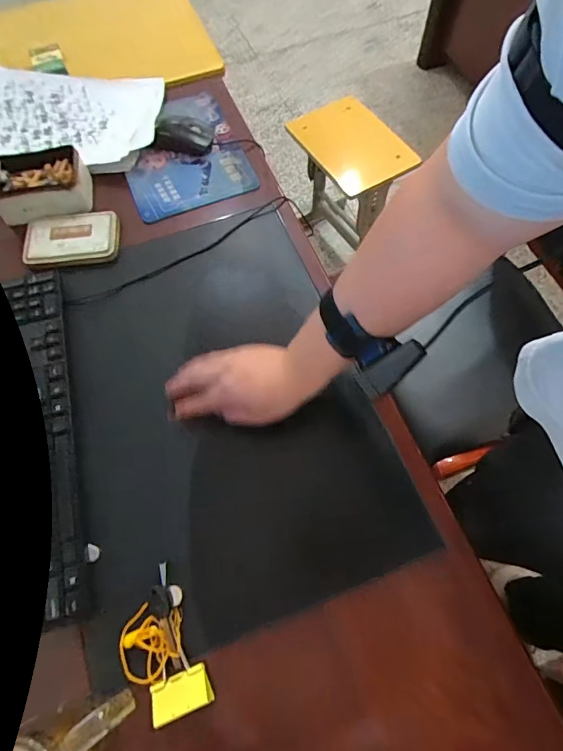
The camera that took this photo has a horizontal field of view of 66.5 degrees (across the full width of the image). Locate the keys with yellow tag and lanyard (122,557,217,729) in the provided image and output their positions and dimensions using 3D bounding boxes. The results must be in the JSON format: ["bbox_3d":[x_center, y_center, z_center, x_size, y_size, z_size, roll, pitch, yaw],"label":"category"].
[{"bbox_3d":[-0.119,0.255,0.405,0.071,0.023,0.120,-23,67,-8],"label":"keys with yellow tag and lanyard"}]

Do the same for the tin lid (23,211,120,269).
[{"bbox_3d":[-0.298,-0.196,0.611,0.130,0.010,0.090,-9,66,-2],"label":"tin lid"}]

